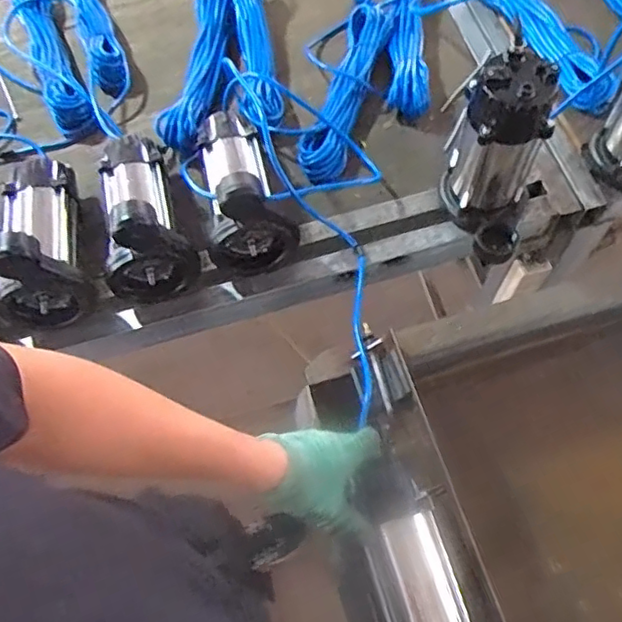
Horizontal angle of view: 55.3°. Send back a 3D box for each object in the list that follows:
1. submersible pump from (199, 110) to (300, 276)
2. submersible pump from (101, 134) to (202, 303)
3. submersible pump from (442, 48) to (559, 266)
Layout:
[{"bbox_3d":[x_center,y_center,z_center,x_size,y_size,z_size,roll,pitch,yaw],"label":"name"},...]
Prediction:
[{"bbox_3d":[-0.100,-0.195,0.823,0.115,0.160,0.239,-11,65,-3],"label":"submersible pump"},{"bbox_3d":[-0.251,-0.151,0.811,0.120,0.157,0.238,-21,65,-7],"label":"submersible pump"},{"bbox_3d":[0.235,-0.188,0.760,0.121,0.229,0.129,19,67,12],"label":"submersible pump"}]

